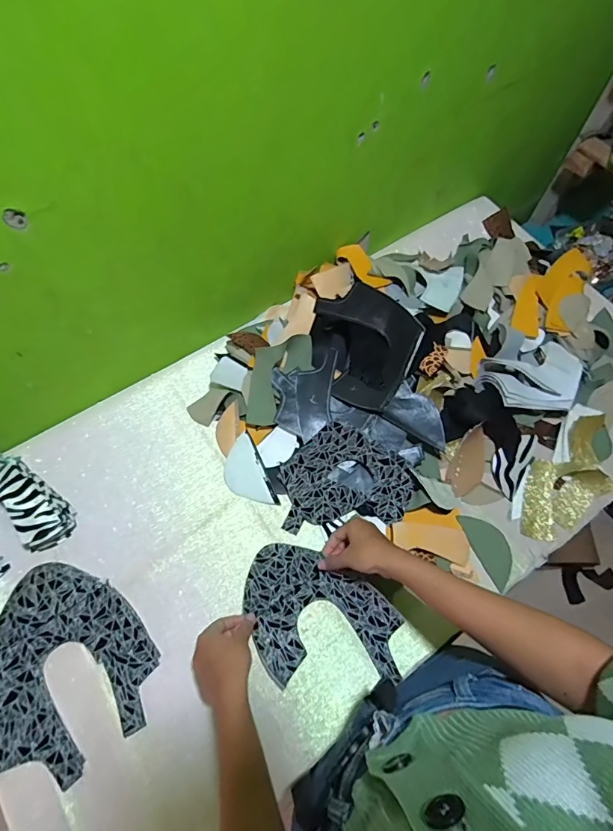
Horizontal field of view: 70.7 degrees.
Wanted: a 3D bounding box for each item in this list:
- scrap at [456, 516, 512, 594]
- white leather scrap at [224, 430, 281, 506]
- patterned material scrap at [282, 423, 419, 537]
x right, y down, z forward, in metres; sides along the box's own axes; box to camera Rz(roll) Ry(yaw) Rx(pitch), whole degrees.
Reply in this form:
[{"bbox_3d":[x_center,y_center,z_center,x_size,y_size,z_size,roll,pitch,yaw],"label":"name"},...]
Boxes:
[{"bbox_3d":[0.278,0.198,0.651,0.052,0.006,0.111,-23,70,-10],"label":"scrap"},{"bbox_3d":[-0.096,0.092,0.679,0.061,0.011,0.123,-22,68,-12],"label":"white leather scrap"},{"bbox_3d":[0.061,0.089,0.662,0.192,0.012,0.150,-7,81,3],"label":"patterned material scrap"}]

